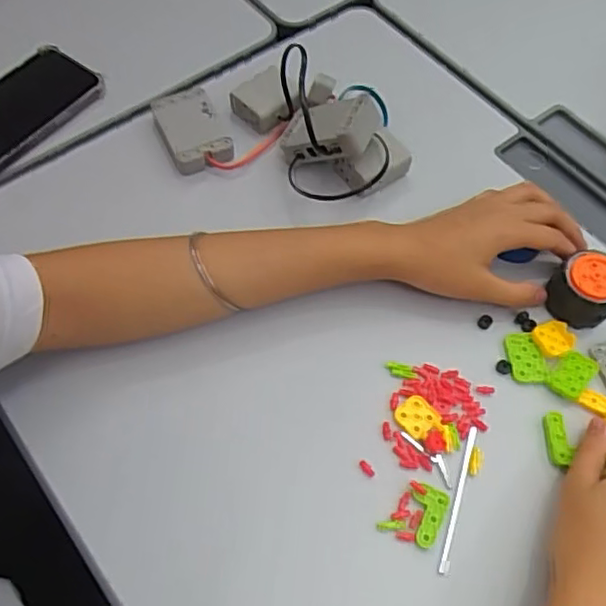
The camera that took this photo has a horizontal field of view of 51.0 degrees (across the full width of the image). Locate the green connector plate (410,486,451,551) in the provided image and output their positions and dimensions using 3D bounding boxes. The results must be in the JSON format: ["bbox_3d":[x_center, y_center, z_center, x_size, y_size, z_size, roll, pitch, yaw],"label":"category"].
[{"bbox_3d":[0.078,0.137,0.408,0.023,0.006,0.037,22,63,10],"label":"green connector plate"}]

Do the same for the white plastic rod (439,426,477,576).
[{"bbox_3d":[0.101,0.126,0.411,0.006,0.009,0.096,17,62,7],"label":"white plastic rod"}]

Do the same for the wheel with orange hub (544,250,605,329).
[{"bbox_3d":[0.210,-0.009,0.473,0.046,0.039,0.044,-19,61,-15],"label":"wheel with orange hub"}]

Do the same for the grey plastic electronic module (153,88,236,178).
[{"bbox_3d":[-0.094,-0.146,0.545,0.049,0.025,0.074,-21,64,-13],"label":"grey plastic electronic module"}]

